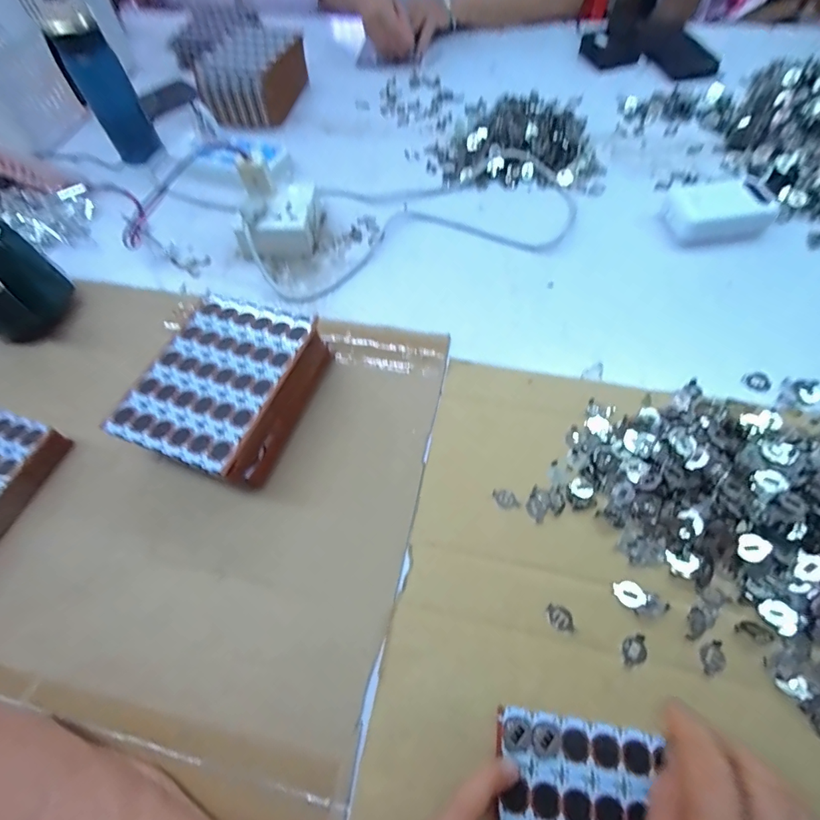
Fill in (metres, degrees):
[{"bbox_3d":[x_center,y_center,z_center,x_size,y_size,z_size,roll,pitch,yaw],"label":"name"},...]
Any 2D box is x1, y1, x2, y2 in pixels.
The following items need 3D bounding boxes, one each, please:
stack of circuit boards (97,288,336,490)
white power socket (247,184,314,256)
[{"bbox_3d":[-0.155,-0.016,0.392,0.123,0.067,0.156,19,62,15],"label":"stack of circuit boards"},{"bbox_3d":[-0.152,-0.233,0.538,0.069,0.044,0.085,0,59,3],"label":"white power socket"}]

